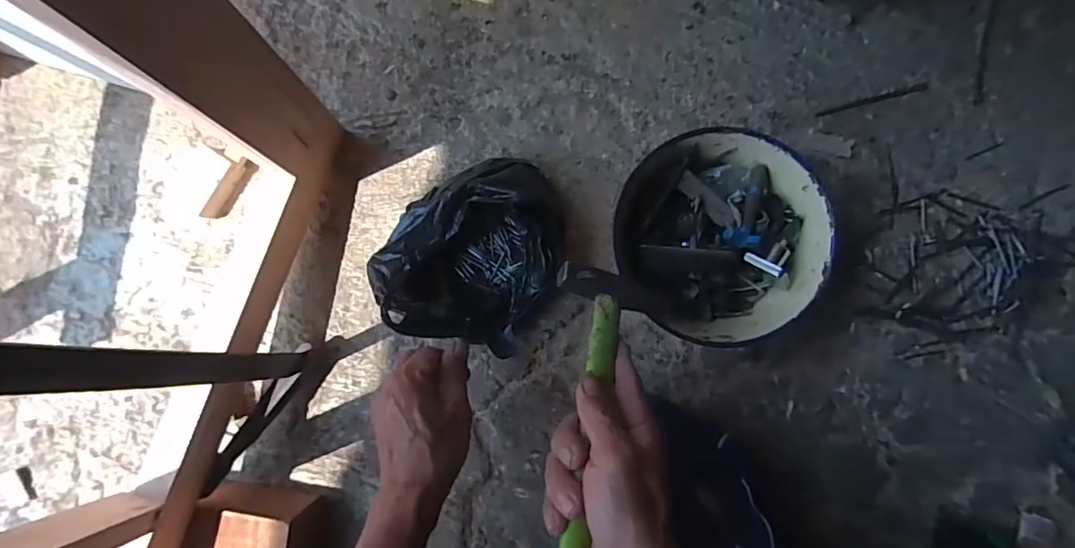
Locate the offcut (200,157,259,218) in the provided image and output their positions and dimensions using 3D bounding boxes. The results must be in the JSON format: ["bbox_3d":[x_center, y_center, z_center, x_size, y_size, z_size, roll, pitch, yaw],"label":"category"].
[{"bbox_3d":[-0.323,-0.089,0.565,0.013,0.022,0.073,35,91,3],"label":"offcut"}]

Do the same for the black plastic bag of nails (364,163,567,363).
[{"bbox_3d":[-0.058,-0.021,0.516,0.151,0.077,0.189,34,91,3],"label":"black plastic bag of nails"}]

